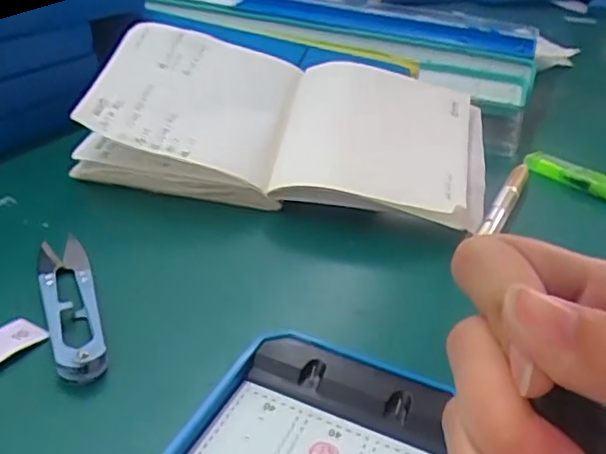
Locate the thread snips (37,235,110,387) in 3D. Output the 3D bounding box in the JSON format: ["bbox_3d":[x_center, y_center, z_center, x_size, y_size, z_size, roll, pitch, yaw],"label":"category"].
[{"bbox_3d":[-0.103,0.030,0.278,0.022,0.009,0.105,-6,32,-23],"label":"thread snips"}]

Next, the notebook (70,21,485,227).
[{"bbox_3d":[-0.006,-0.066,0.398,0.234,0.064,0.129,11,30,5],"label":"notebook"}]

